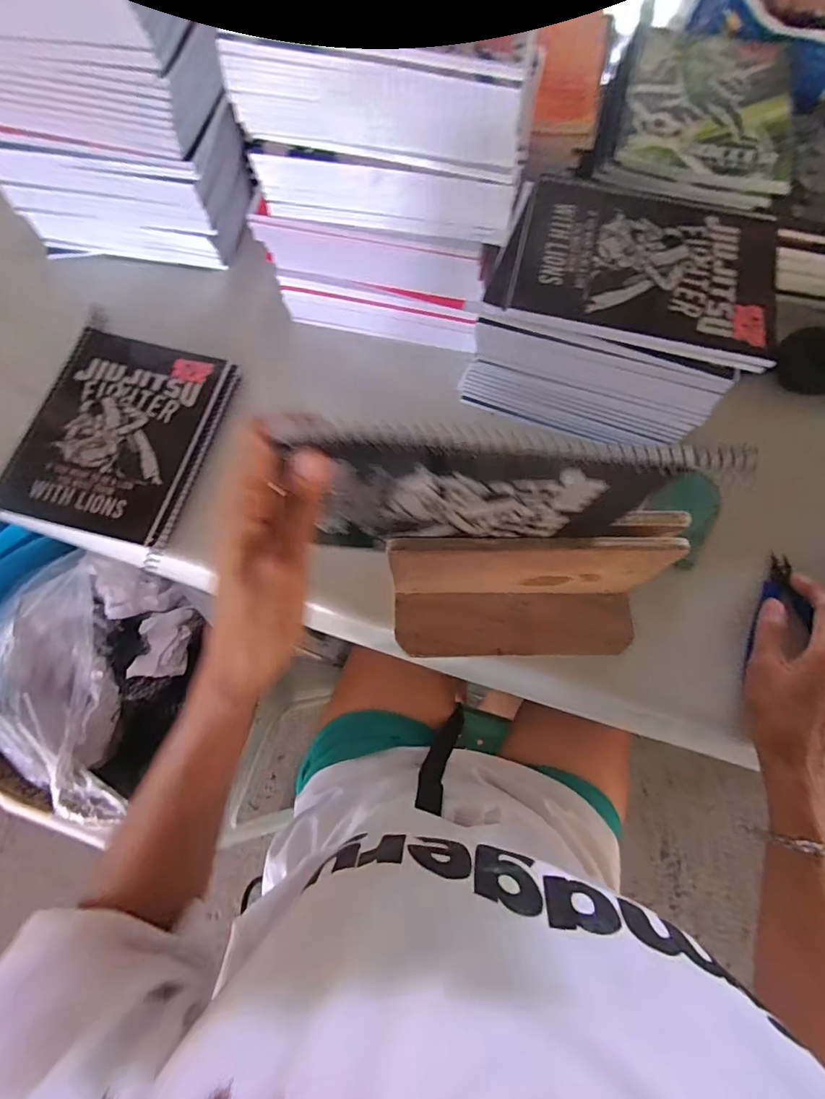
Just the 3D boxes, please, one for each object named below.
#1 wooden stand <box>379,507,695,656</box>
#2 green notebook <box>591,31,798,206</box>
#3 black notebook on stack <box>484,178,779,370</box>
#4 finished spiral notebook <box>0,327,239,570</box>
[{"bbox_3d":[0.084,0.032,0.363,0.192,0.109,0.079,-3,72,-2],"label":"wooden stand"},{"bbox_3d":[0.277,-0.437,0.480,0.162,0.025,0.221,12,74,7],"label":"green notebook"},{"bbox_3d":[0.179,-0.227,0.390,0.212,0.014,0.140,16,72,4],"label":"black notebook on stack"},{"bbox_3d":[-0.272,-0.109,0.460,0.157,0.012,0.201,13,72,3],"label":"finished spiral notebook"}]

